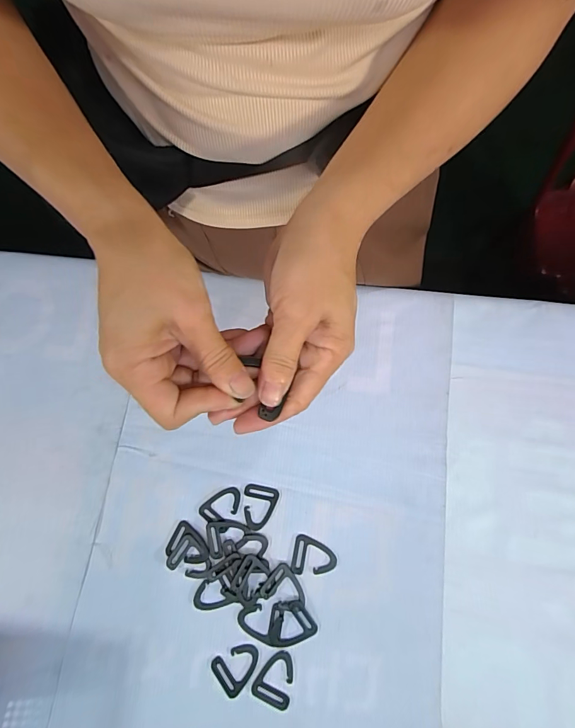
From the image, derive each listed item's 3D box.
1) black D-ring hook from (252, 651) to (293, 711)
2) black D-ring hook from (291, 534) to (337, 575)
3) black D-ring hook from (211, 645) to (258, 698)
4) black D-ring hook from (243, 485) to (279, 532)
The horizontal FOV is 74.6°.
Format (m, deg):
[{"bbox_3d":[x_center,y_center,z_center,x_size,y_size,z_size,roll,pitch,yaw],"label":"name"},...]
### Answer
[{"bbox_3d":[-0.011,0.297,0.356,0.035,0.005,0.043,20,77,7],"label":"black D-ring hook"},{"bbox_3d":[0.027,0.193,0.376,0.043,0.004,0.035,8,76,4],"label":"black D-ring hook"},{"bbox_3d":[-0.048,0.286,0.358,0.043,0.004,0.035,-39,78,-8],"label":"black D-ring hook"},{"bbox_3d":[-0.030,0.149,0.390,0.036,0.004,0.043,11,76,5],"label":"black D-ring hook"}]

